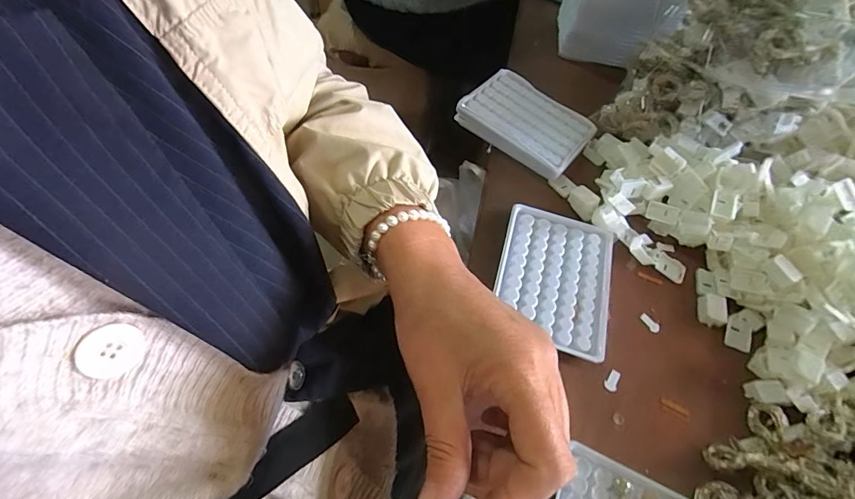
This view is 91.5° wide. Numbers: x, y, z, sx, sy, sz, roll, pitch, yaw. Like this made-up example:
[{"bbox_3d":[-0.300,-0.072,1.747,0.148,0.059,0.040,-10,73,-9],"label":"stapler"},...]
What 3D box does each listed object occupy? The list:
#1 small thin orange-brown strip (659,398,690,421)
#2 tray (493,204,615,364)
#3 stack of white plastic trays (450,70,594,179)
[{"bbox_3d":[0.192,0.123,0.323,0.023,0.004,0.008,27,62,13],"label":"small thin orange-brown strip"},{"bbox_3d":[0.111,0.026,0.368,0.096,0.017,0.126,17,60,7],"label":"tray"},{"bbox_3d":[0.110,-0.142,0.456,0.130,0.026,0.095,34,63,16],"label":"stack of white plastic trays"}]

